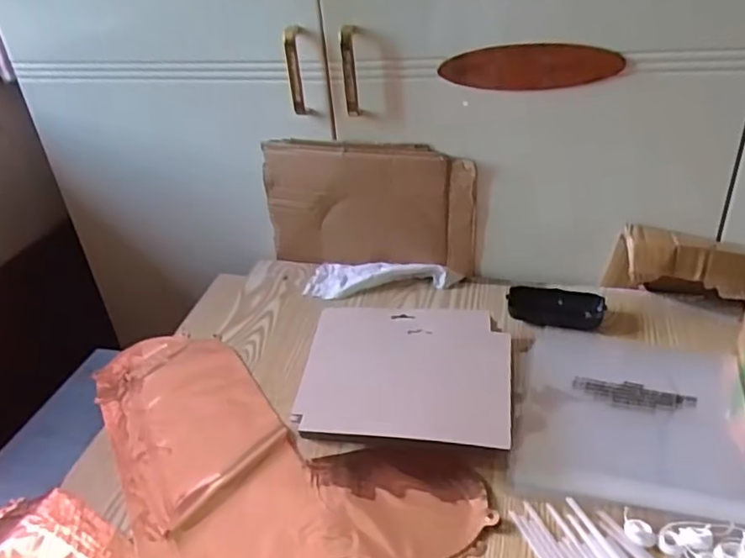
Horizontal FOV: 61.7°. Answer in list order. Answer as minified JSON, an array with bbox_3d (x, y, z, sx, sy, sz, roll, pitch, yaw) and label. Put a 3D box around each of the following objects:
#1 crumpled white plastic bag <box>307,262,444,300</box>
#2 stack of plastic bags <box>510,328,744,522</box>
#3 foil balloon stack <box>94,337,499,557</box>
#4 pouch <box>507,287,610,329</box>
[{"bbox_3d":[0.004,0.001,0.813,0.176,0.023,0.070,4,33,14],"label":"crumpled white plastic bag"},{"bbox_3d":[0.252,0.125,0.605,0.208,0.008,0.232,6,34,17],"label":"stack of plastic bags"},{"bbox_3d":[-0.135,0.175,0.591,0.450,0.011,0.223,19,39,33],"label":"foil balloon stack"},{"bbox_3d":[0.217,0.033,0.734,0.108,0.026,0.048,1,33,9],"label":"pouch"}]

